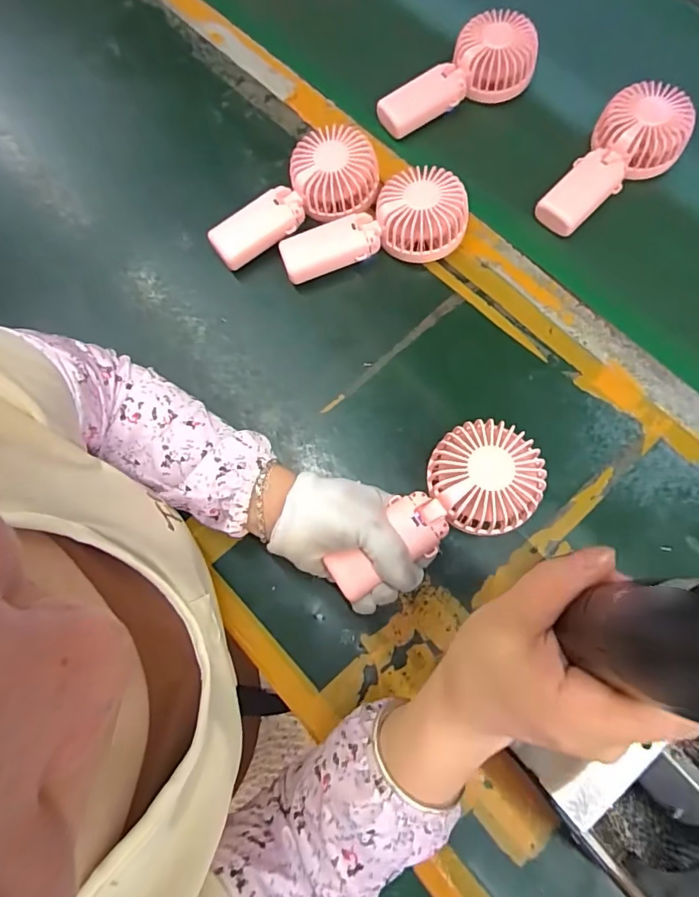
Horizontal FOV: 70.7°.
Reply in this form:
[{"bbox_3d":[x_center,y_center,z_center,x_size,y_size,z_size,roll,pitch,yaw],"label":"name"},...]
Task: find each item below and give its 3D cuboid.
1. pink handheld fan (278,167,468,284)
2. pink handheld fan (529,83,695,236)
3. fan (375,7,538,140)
[{"bbox_3d":[0.021,-0.219,0.483,0.181,0.047,0.084,-9,75,1],"label":"pink handheld fan"},{"bbox_3d":[0.271,-0.287,0.502,0.087,0.051,0.177,39,81,12],"label":"pink handheld fan"},{"bbox_3d":[0.113,-0.412,0.545,0.176,0.062,0.076,-19,75,-2],"label":"fan"}]

